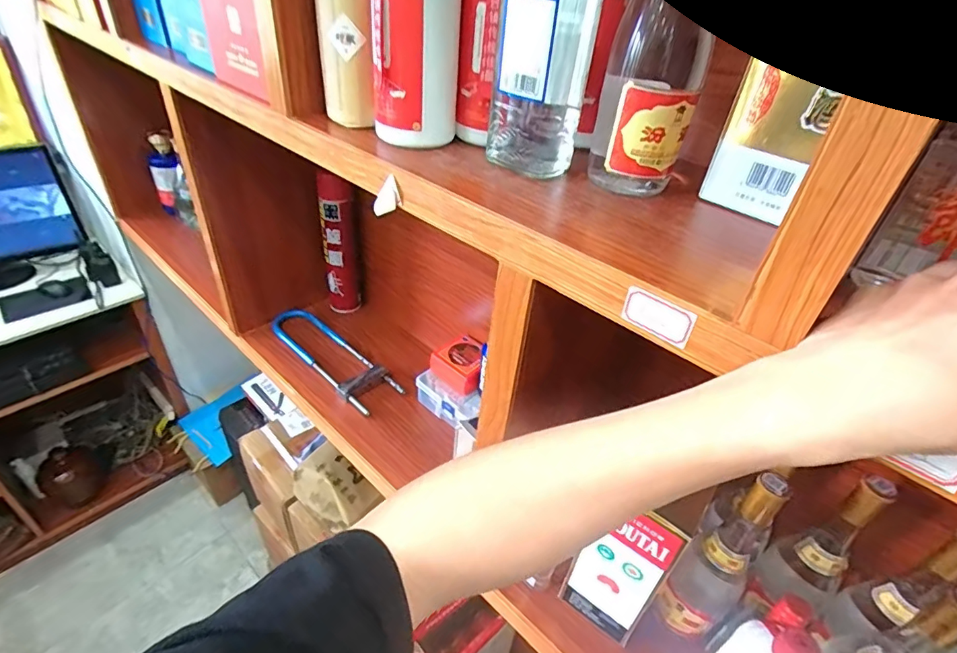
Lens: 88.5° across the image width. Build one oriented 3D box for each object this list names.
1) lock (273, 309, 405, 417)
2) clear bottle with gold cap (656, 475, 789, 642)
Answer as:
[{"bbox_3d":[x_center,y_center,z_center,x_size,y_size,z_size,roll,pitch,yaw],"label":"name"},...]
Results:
[{"bbox_3d":[-0.279,0.055,0.936,0.326,0.034,0.103,33,44,31],"label":"lock"},{"bbox_3d":[0.258,0.248,0.521,0.059,0.247,0.063,-22,45,-32],"label":"clear bottle with gold cap"}]

